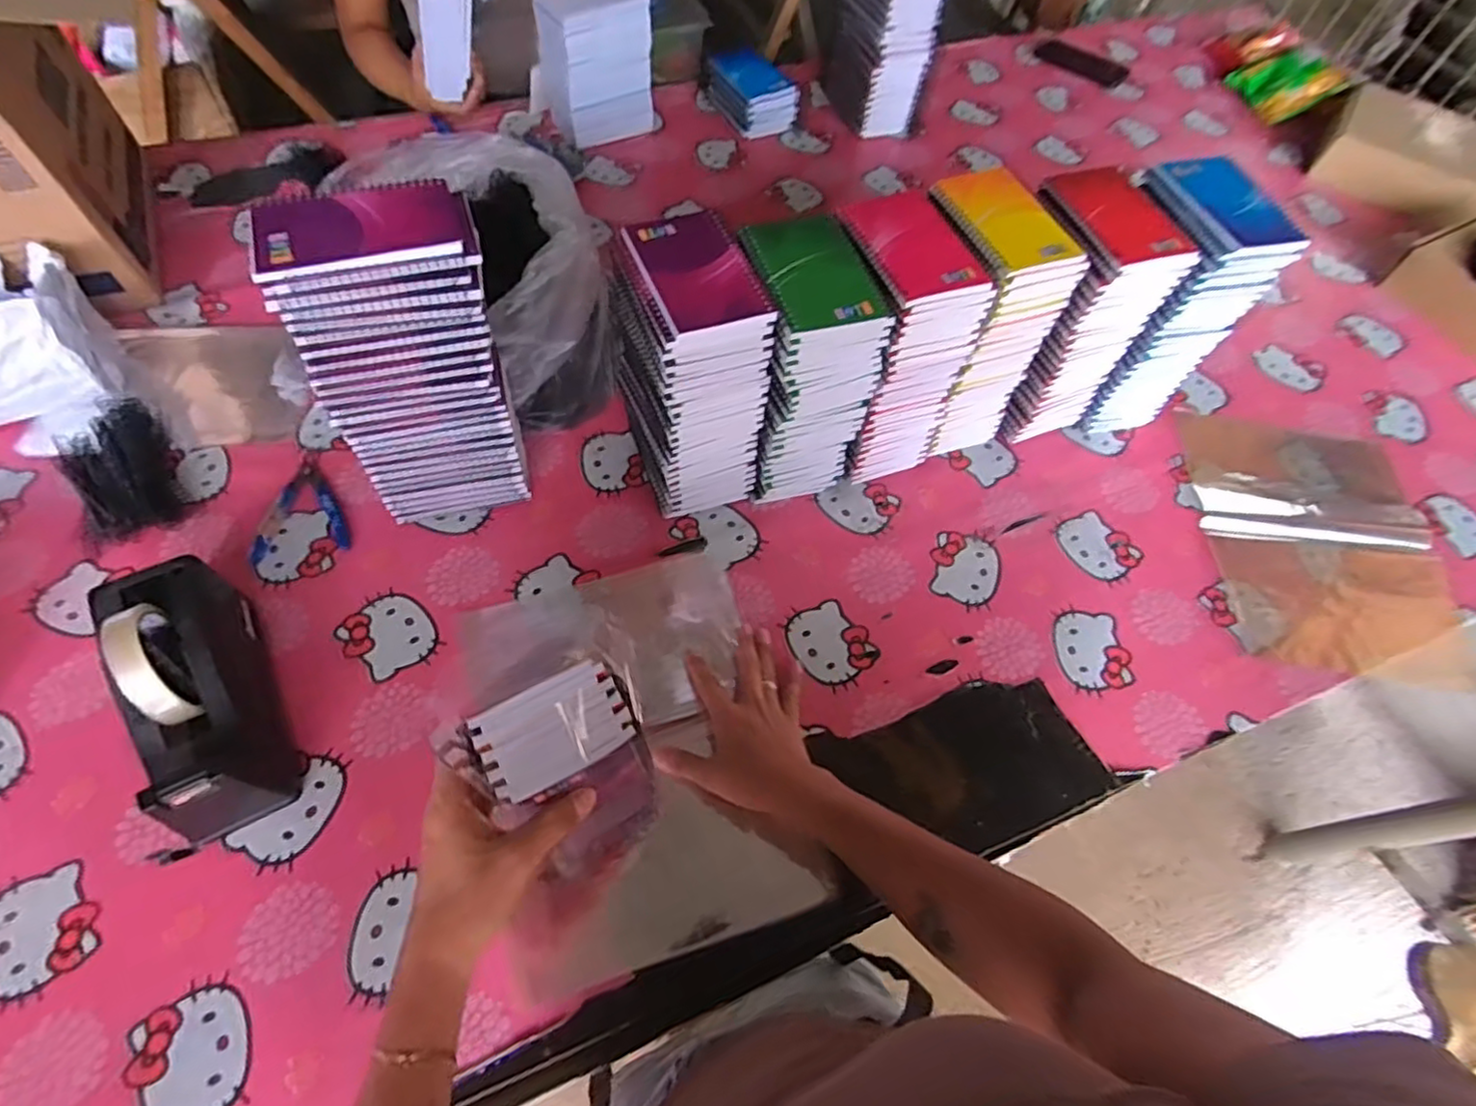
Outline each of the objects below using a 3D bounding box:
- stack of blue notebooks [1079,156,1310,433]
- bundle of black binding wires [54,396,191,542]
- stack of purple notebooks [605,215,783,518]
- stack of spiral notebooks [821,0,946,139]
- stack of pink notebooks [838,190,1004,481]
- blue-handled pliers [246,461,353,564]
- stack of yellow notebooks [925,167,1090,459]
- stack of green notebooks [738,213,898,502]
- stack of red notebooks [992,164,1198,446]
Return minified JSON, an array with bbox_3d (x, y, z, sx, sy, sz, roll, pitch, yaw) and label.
[{"bbox_3d":[0.439,-0.251,0.716,0.107,0.256,0.128,-6,60,-7],"label":"stack of blue notebooks"},{"bbox_3d":[-0.592,-0.083,0.659,0.093,0.039,0.148,-34,67,-21],"label":"bundle of black binding wires"},{"bbox_3d":[-0.041,-0.150,0.623,0.098,0.254,0.133,-20,62,-15],"label":"stack of purple notebooks"},{"bbox_3d":[0.217,-0.787,1.001,0.099,0.287,0.155,-18,62,-14],"label":"stack of spiral notebooks"},{"bbox_3d":[0.142,-0.196,0.667,0.098,0.245,0.130,-18,62,-14],"label":"stack of pink notebooks"},{"bbox_3d":[-0.422,-0.045,0.666,0.081,0.014,0.109,-9,60,-9],"label":"blue-handled pliers"},{"bbox_3d":[0.225,-0.227,0.691,0.100,0.249,0.131,-21,62,-15],"label":"stack of yellow notebooks"},{"bbox_3d":[0.056,-0.163,0.639,0.099,0.248,0.125,-16,61,-13],"label":"stack of green notebooks"},{"bbox_3d":[0.338,-0.242,0.705,0.111,0.249,0.125,-8,60,-8],"label":"stack of red notebooks"}]

